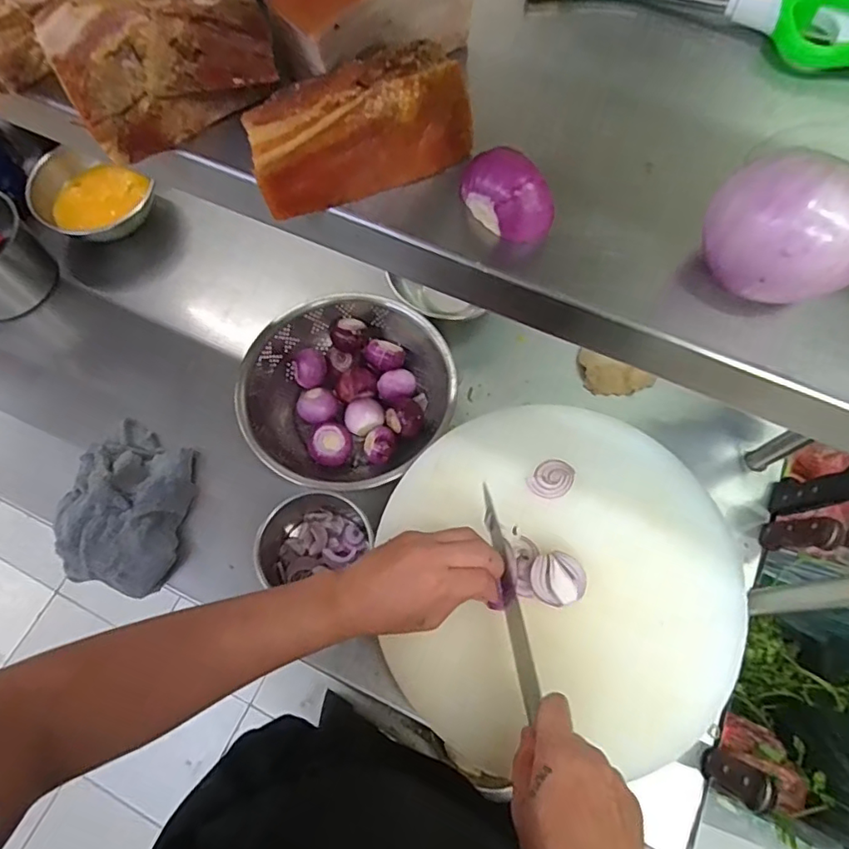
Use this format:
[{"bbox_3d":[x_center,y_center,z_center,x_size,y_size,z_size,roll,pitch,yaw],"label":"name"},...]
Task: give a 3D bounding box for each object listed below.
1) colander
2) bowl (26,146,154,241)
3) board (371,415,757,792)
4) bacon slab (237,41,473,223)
[{"bbox_3d":[-0.091,-0.042,0.685,0.243,0.112,0.238,0,68,0],"label":"colander"},{"bbox_3d":[-0.480,-0.327,0.825,0.162,0.076,0.131,1,68,0],"label":"bowl"},{"bbox_3d":[0.132,0.141,0.548,0.328,0.036,0.336,0,68,0],"label":"board"},{"bbox_3d":[-0.027,-0.129,0.245,0.096,0.042,0.029,-20,70,-8],"label":"bacon slab"}]

